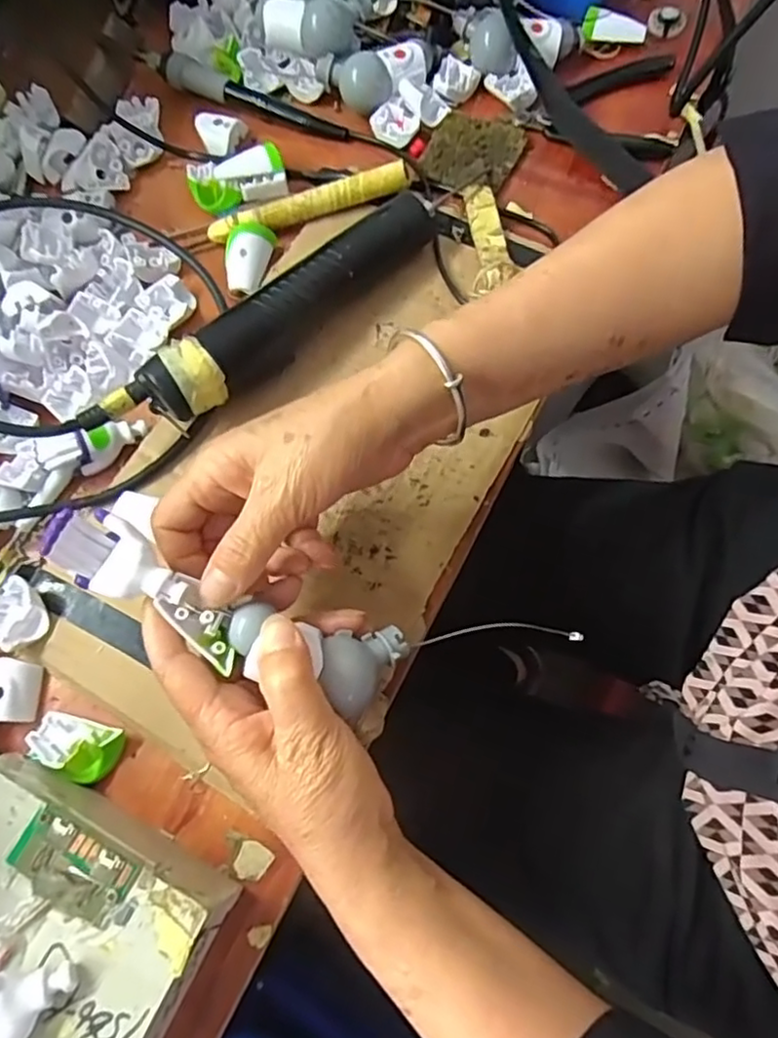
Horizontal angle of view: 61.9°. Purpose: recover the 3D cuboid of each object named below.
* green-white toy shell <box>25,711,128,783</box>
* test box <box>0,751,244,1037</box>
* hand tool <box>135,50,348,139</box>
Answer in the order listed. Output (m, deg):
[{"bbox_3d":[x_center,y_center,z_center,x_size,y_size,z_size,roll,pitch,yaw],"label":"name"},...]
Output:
[{"bbox_3d":[-0.158,0.113,0.323,0.045,0.013,0.027,13,72,9],"label":"green-white toy shell"},{"bbox_3d":[-0.141,0.178,0.280,0.125,0.055,0.095,26,74,13],"label":"test box"},{"bbox_3d":[-0.105,-0.304,0.461,0.160,0.016,0.018,19,73,11],"label":"hand tool"}]

